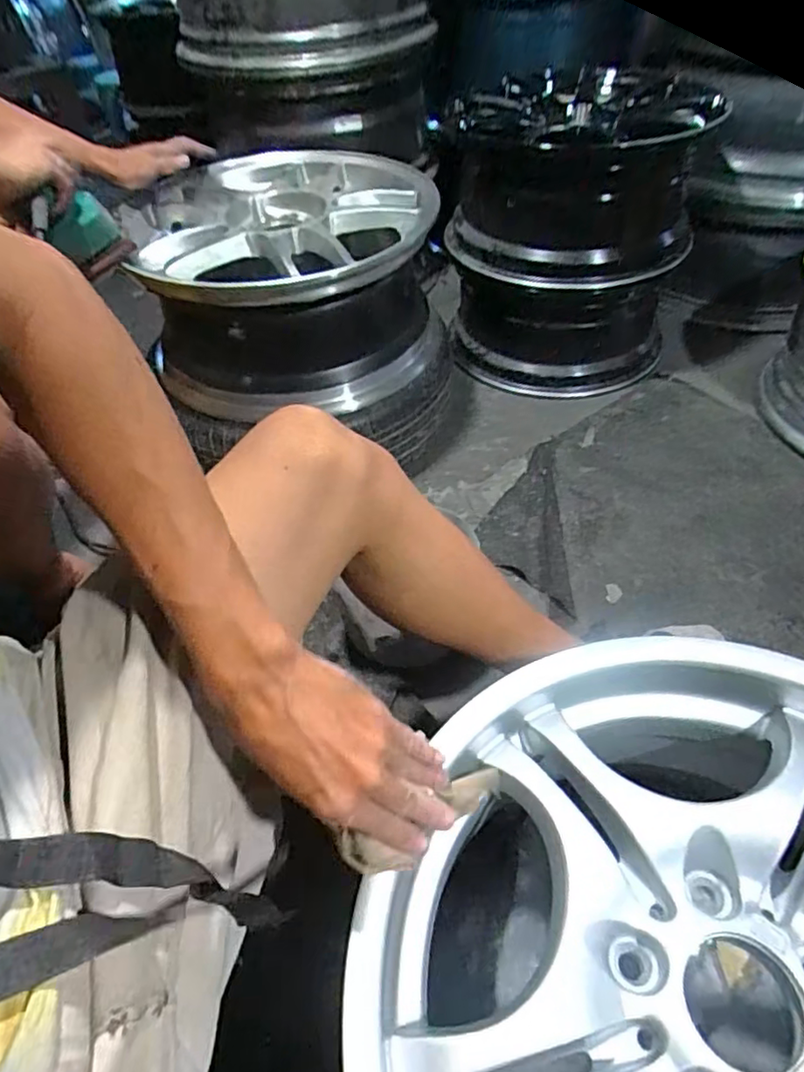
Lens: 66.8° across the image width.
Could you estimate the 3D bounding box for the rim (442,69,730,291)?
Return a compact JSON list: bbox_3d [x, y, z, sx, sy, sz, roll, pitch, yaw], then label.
[{"bbox_3d":[0.291,-0.690,1.175,0.398,0.215,0.492,-5,47,1],"label":"rim"}]

